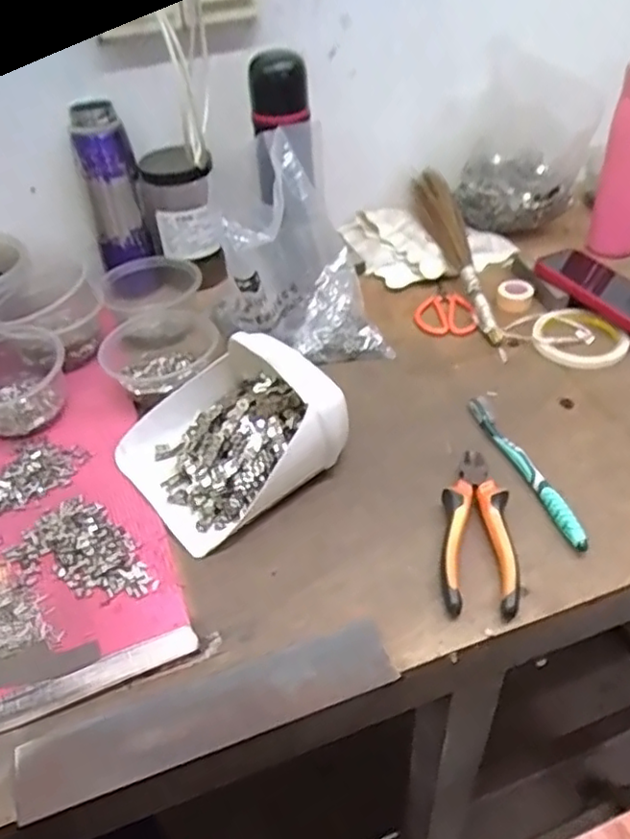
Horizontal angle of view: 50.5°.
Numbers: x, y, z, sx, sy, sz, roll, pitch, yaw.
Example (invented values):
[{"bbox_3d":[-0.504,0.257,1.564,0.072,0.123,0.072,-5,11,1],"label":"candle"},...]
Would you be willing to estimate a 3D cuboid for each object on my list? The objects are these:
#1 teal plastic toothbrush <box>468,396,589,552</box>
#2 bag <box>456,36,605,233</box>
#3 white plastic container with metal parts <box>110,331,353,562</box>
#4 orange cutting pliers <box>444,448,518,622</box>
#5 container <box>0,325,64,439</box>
[{"bbox_3d":[0.181,0.040,0.578,0.020,0.017,0.180,-14,44,-10],"label":"teal plastic toothbrush"},{"bbox_3d":[0.271,-0.347,0.840,0.146,0.209,0.159,10,45,15],"label":"bag"},{"bbox_3d":[-0.076,0.013,0.579,0.163,0.088,0.150,-31,49,-25],"label":"white plastic container with metal parts"},{"bbox_3d":[0.128,0.085,0.528,0.053,0.024,0.146,3,43,8],"label":"orange cutting pliers"},{"bbox_3d":[-0.296,-0.039,0.640,0.112,0.068,0.091,-29,48,-24],"label":"container"}]

